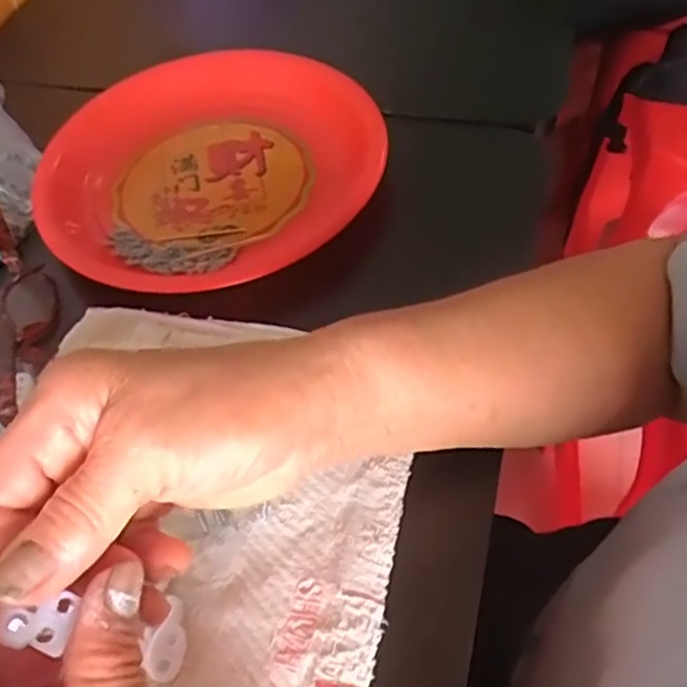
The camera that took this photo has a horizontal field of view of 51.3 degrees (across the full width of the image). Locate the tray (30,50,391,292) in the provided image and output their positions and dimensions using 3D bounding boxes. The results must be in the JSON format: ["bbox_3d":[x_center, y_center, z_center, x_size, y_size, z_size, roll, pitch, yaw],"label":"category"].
[{"bbox_3d":[-0.088,-0.123,0.475,0.222,0.031,0.207,-25,55,-11],"label":"tray"}]

